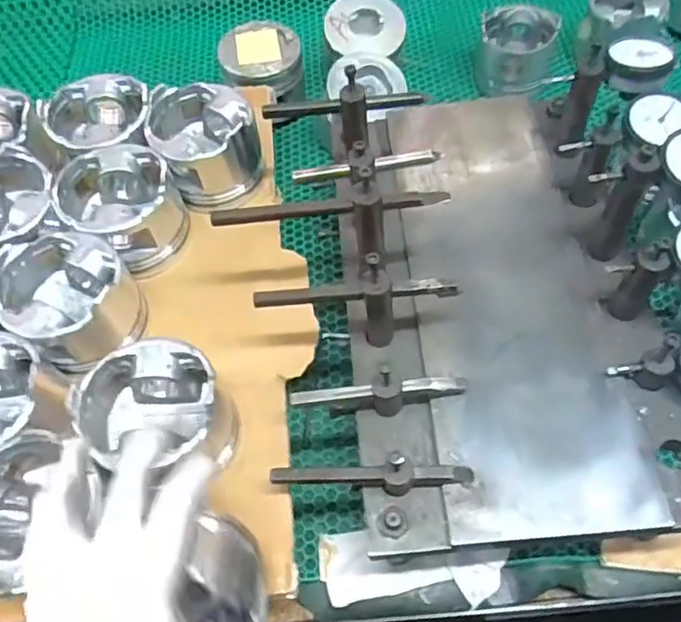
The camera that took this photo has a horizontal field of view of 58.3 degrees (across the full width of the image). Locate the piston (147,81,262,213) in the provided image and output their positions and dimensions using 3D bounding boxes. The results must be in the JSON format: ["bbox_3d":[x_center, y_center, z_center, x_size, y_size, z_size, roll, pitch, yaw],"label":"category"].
[{"bbox_3d":[-0.132,-0.164,0.610,0.101,0.087,0.104,-18,61,-6],"label":"piston"}]

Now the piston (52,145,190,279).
[{"bbox_3d":[-0.198,-0.093,0.567,0.094,0.077,0.097,-2,60,3],"label":"piston"}]

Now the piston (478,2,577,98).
[{"bbox_3d":[0.240,-0.346,0.820,0.104,0.080,0.098,-4,60,2],"label":"piston"}]

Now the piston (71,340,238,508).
[{"bbox_3d":[-0.134,0.080,0.461,0.102,0.087,0.100,-2,60,3],"label":"piston"}]

